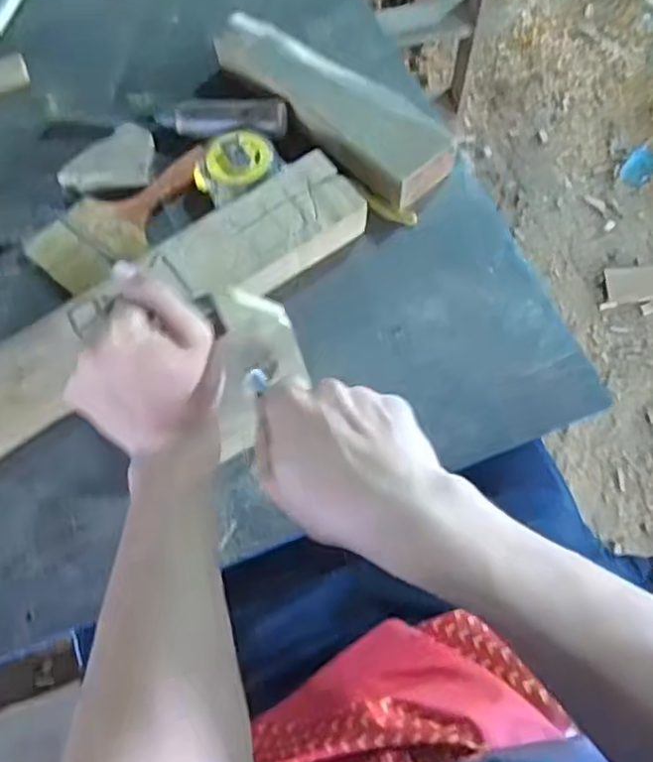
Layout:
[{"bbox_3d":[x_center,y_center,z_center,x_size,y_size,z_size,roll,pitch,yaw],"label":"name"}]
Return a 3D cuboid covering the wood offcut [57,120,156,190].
[{"bbox_3d":[-0.192,-0.195,0.598,0.081,0.013,0.064,-4,67,1],"label":"wood offcut"}]

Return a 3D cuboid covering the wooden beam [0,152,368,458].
[{"bbox_3d":[-0.143,-0.048,0.524,0.391,0.033,0.075,-36,70,-12],"label":"wooden beam"}]

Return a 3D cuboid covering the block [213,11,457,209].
[{"bbox_3d":[0.000,-0.247,0.600,0.244,0.033,0.070,39,74,17],"label":"block"}]

